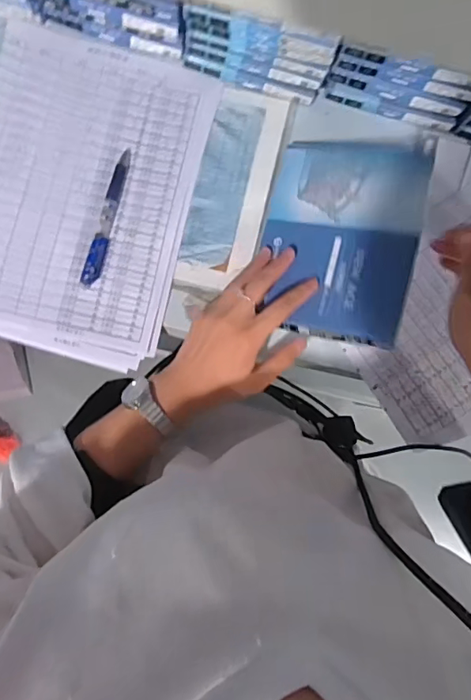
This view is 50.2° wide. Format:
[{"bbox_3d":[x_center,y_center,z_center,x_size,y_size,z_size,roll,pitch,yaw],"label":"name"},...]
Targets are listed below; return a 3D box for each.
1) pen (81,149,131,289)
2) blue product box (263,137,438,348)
[{"bbox_3d":[-0.124,-0.129,0.486,0.018,0.011,0.140,15,85,-3],"label":"pen"},{"bbox_3d":[0.097,-0.105,0.467,0.138,0.010,0.185,11,84,19],"label":"blue product box"}]

